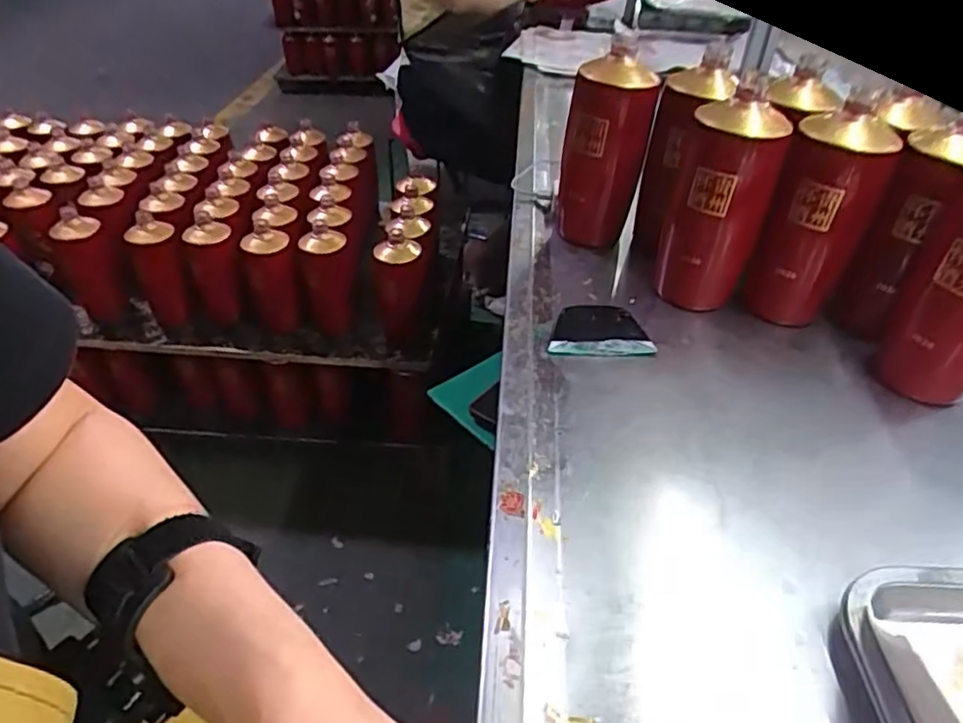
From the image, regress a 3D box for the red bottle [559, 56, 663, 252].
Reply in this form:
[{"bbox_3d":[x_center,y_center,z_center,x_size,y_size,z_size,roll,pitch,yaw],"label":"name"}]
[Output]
[{"bbox_3d":[0.133,-0.214,0.718,0.090,0.209,0.105,8,39,9],"label":"red bottle"}]

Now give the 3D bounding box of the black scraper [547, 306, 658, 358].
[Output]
[{"bbox_3d":[0.104,-0.027,0.587,0.093,0.016,0.059,0,38,-7],"label":"black scraper"}]

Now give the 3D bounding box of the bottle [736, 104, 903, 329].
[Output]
[{"bbox_3d":[0.299,-0.125,0.597,0.070,0.187,0.065,-13,41,-16],"label":"bottle"}]

